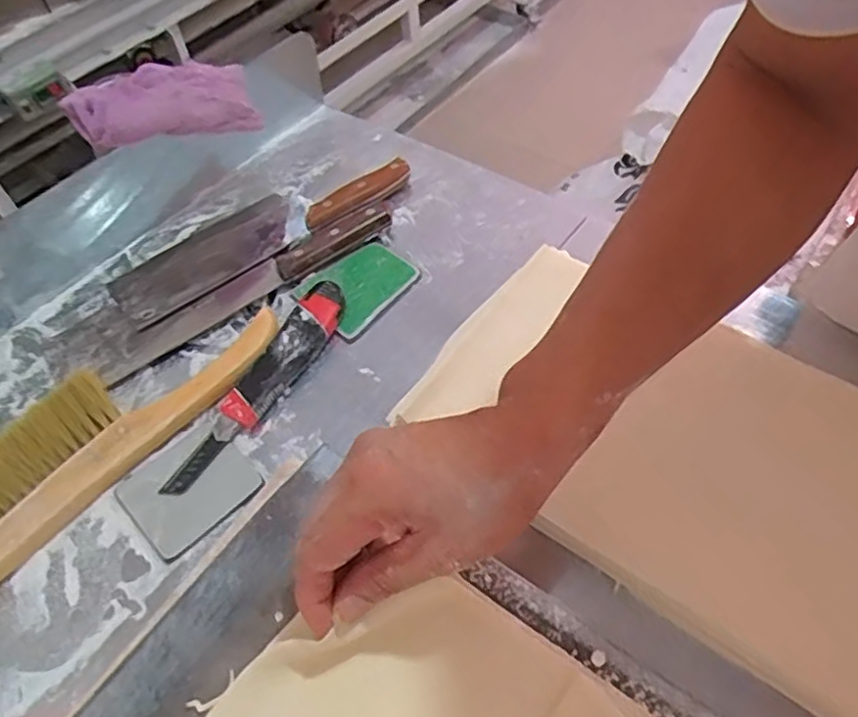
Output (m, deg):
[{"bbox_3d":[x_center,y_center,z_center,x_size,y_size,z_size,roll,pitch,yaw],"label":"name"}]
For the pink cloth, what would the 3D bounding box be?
[{"bbox_3d":[-0.239,-0.233,0.603,0.163,0.046,0.075,-28,56,-35],"label":"pink cloth"}]

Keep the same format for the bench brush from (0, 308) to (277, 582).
[{"bbox_3d":[-0.268,0.061,0.485,0.106,0.025,0.333,32,61,23],"label":"bench brush"}]

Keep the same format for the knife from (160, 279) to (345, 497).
[{"bbox_3d":[-0.131,0.016,0.511,0.036,0.024,0.206,25,58,19],"label":"knife"}]

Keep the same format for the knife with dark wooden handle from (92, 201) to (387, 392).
[{"bbox_3d":[-0.157,-0.066,0.580,0.284,0.018,0.036,-33,59,-20],"label":"knife with dark wooden handle"}]

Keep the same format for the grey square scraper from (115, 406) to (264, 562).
[{"bbox_3d":[-0.173,0.091,0.473,0.081,0.005,0.087,38,63,26],"label":"grey square scraper"}]

